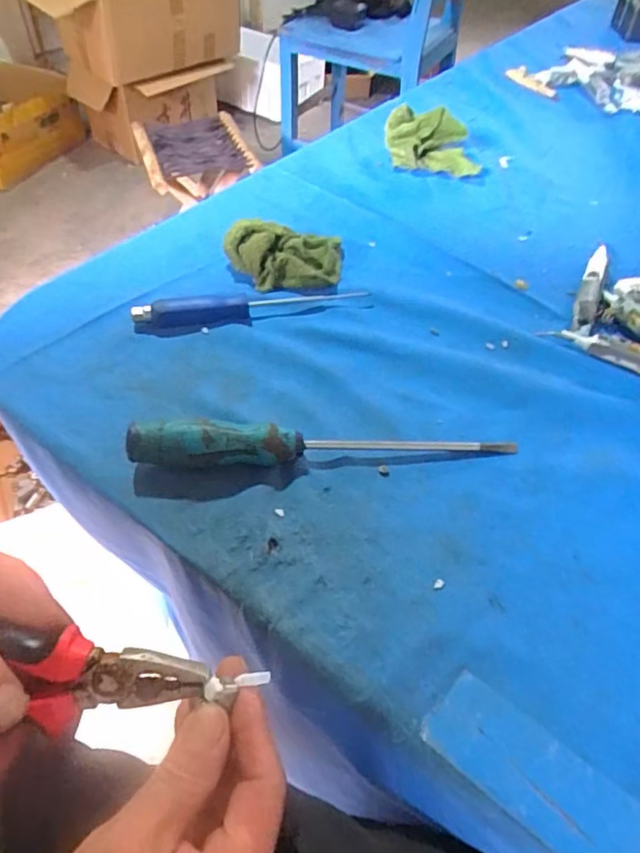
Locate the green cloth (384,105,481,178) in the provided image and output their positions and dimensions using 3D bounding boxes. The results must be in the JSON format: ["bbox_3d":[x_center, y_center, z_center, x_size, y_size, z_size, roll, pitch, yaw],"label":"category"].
[{"bbox_3d":[0.127,-0.318,0.642,0.109,0.049,0.052,8,50,4],"label":"green cloth"}]

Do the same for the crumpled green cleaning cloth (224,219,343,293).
[{"bbox_3d":[-0.029,-0.150,0.501,0.103,0.038,0.055,-5,50,-7],"label":"crumpled green cleaning cloth"}]

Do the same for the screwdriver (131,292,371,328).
[{"bbox_3d":[-0.055,-0.100,0.469,0.187,0.018,0.019,-9,51,-10],"label":"screwdriver"}]

